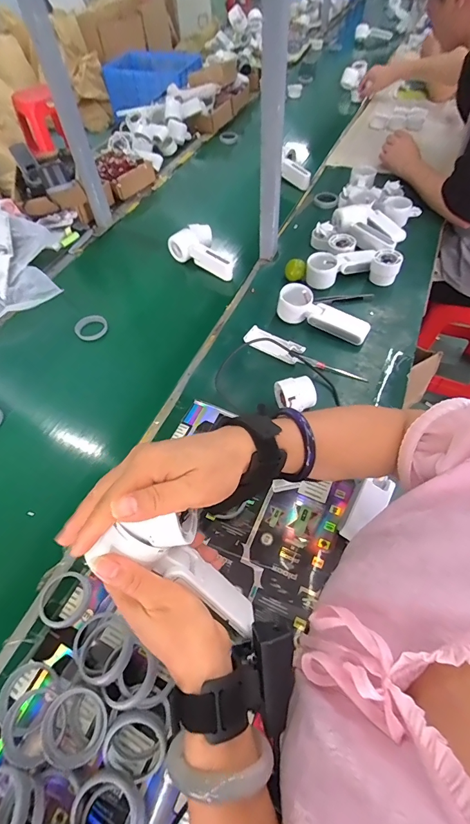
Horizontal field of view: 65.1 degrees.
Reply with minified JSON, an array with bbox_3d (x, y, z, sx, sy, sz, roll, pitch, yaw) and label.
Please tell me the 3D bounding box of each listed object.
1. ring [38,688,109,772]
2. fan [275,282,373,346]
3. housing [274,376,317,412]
[{"bbox_3d":[-0.153,0.302,0.353,0.060,0.010,0.061,1,62,-2],"label":"ring"},{"bbox_3d":[0.159,-0.179,0.658,0.165,0.057,0.048,22,59,18],"label":"fan"},{"bbox_3d":[0.093,-0.023,0.560,0.056,0.043,0.045,-12,55,-5],"label":"housing"}]

